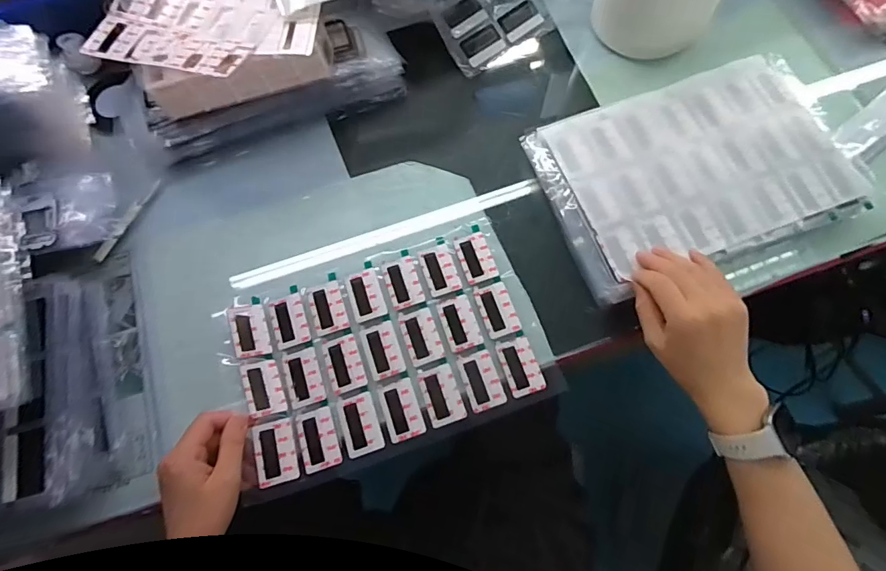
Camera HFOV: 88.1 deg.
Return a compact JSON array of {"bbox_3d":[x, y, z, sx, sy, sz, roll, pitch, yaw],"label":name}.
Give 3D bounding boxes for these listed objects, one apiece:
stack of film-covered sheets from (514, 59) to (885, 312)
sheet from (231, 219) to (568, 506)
[{"bbox_3d":[0.265,-0.127,0.490,0.309,0.022,0.203,-19,73,-4],"label":"stack of film-covered sheets"},{"bbox_3d":[-0.052,0.059,0.455,0.288,0.021,0.199,-18,73,-5],"label":"sheet"}]

